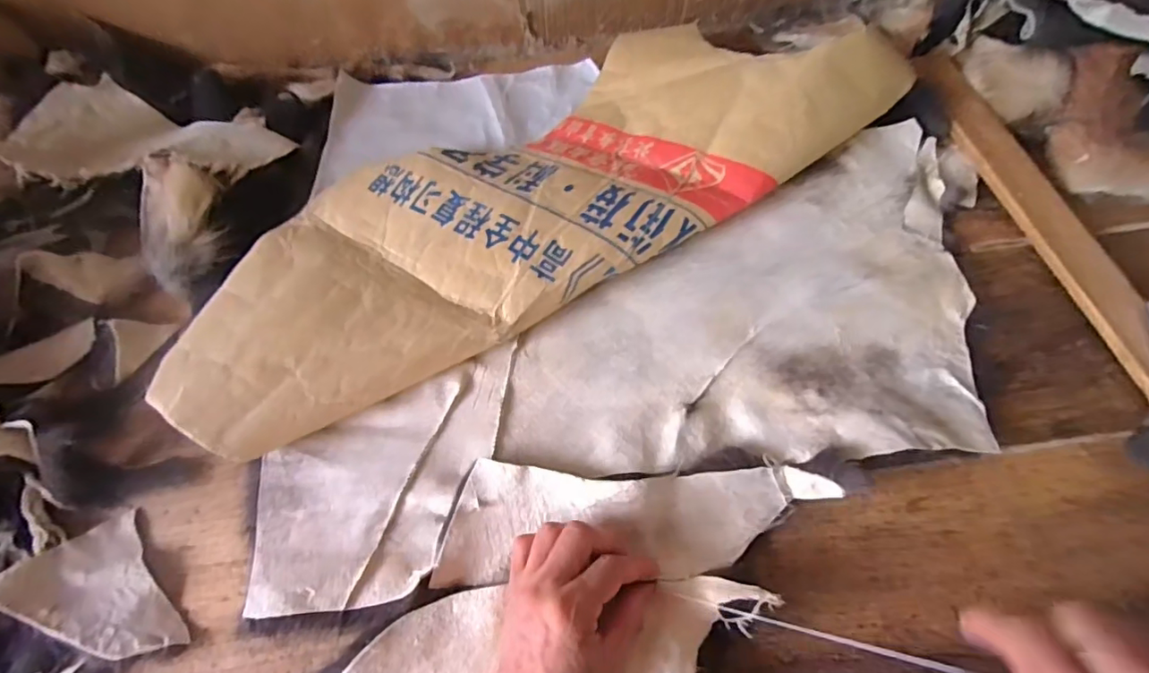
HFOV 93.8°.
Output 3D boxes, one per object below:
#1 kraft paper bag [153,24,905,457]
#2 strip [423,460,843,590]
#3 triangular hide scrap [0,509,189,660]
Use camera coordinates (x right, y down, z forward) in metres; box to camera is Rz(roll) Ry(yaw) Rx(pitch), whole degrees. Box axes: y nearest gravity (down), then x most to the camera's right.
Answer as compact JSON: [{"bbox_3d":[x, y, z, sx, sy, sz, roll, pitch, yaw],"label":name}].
[{"bbox_3d":[-0.029,-0.140,0.480,0.677,0.048,0.229,-29,70,-10],"label":"kraft paper bag"},{"bbox_3d":[0.041,0.125,0.376,0.265,0.024,0.077,-4,68,0],"label":"strip"},{"bbox_3d":[-0.337,0.186,0.364,0.090,0.010,0.106,-28,65,-33],"label":"triangular hide scrap"}]

